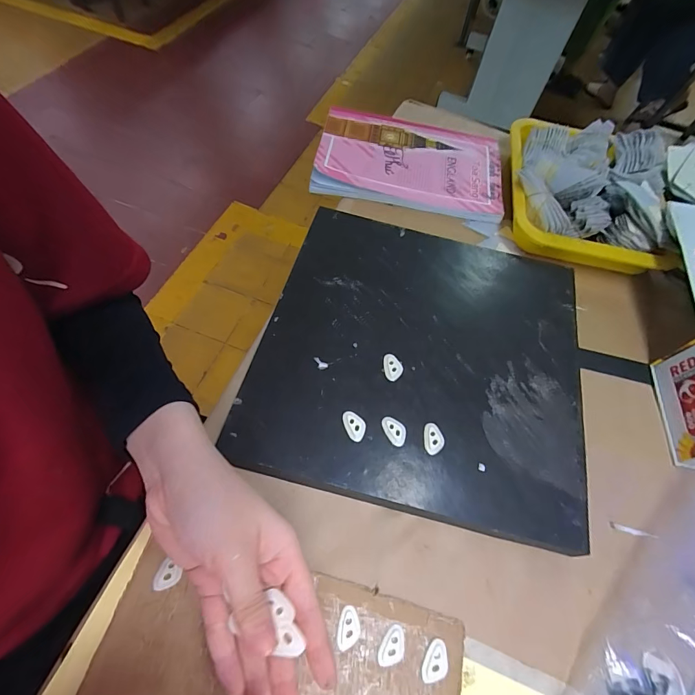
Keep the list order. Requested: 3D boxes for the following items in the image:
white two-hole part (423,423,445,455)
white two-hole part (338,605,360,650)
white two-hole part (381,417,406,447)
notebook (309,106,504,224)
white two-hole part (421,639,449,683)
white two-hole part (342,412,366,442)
[{"bbox_3d":[0.074,0.077,0.314,0.017,0.004,0.026,2,62,-3],"label":"white two-hole part"},{"bbox_3d":[0.001,0.200,0.263,0.016,0.004,0.025,3,62,-2],"label":"white two-hole part"},{"bbox_3d":[0.041,0.070,0.315,0.017,0.004,0.026,-29,68,-17],"label":"white two-hole part"},{"bbox_3d":[0.089,-0.257,0.505,0.249,0.032,0.160,9,62,1],"label":"notebook"},{"bbox_3d":[0.062,0.221,0.259,0.016,0.004,0.026,30,65,12],"label":"white two-hole part"},{"bbox_3d":[0.005,0.066,0.314,0.017,0.004,0.026,-34,70,-19],"label":"white two-hole part"}]

